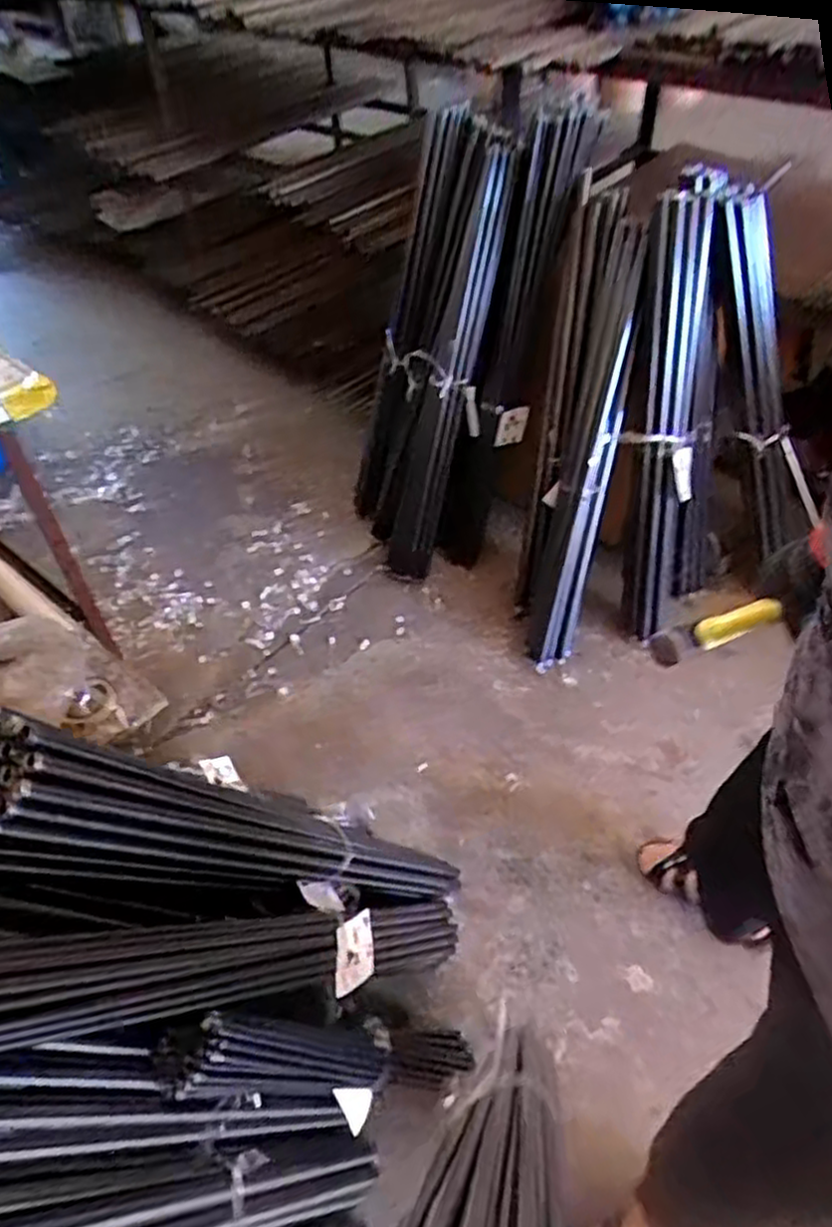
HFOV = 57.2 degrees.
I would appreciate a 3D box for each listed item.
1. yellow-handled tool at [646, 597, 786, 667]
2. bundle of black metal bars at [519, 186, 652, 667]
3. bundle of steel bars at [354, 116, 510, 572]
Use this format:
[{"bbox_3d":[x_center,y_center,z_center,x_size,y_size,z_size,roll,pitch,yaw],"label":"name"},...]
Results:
[{"bbox_3d":[0.288,0.019,0.746,0.117,0.030,0.029,-23,43,15],"label":"yellow-handled tool"},{"bbox_3d":[0.325,-0.342,1.540,0.143,0.907,0.139,6,18,1],"label":"bundle of black metal bars"},{"bbox_3d":[0.014,-0.567,1.725,0.241,0.960,0.133,17,23,12],"label":"bundle of steel bars"}]

